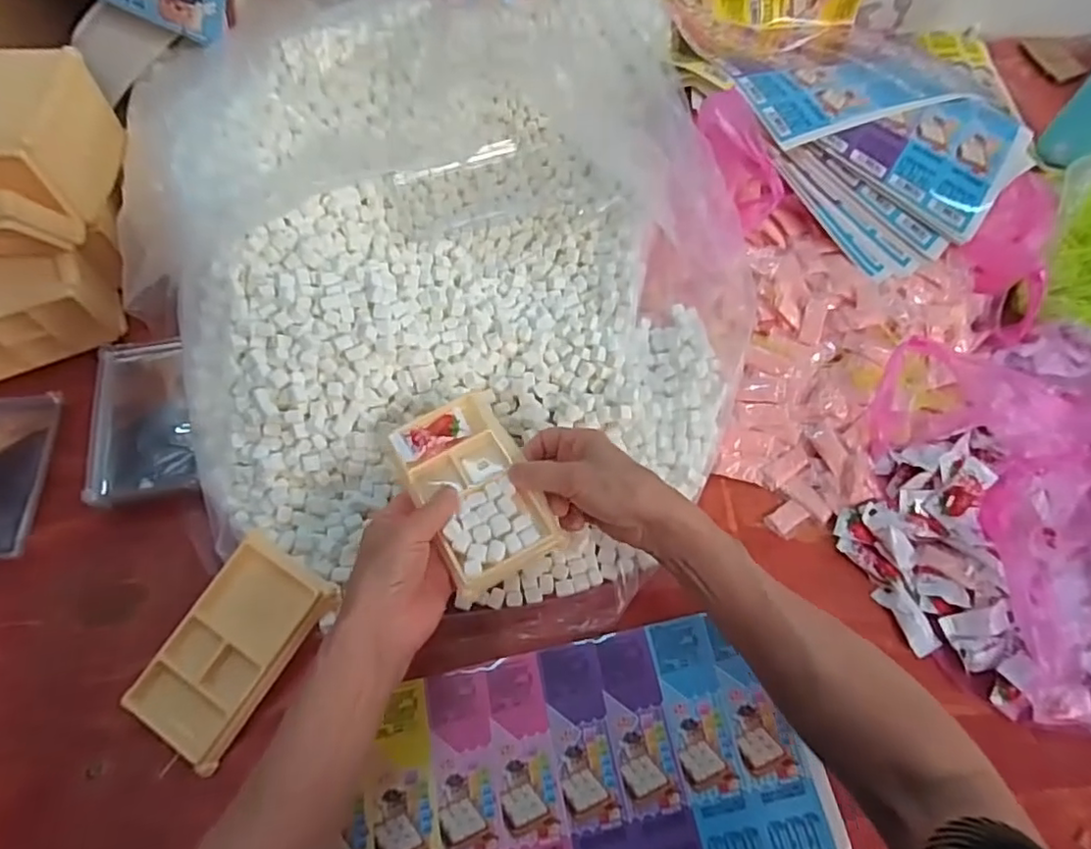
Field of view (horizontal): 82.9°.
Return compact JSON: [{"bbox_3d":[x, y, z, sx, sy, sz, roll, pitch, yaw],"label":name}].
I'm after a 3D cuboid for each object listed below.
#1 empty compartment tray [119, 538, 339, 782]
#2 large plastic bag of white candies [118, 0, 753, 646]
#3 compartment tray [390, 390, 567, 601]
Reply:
[{"bbox_3d":[-0.211,0.151,0.414,0.076,0.014,0.135,32,79,10],"label":"empty compartment tray"},{"bbox_3d":[-0.072,-0.149,0.526,0.465,0.115,0.564,-7,63,-6],"label":"large plastic bag of white candies"},{"bbox_3d":[-0.050,0.042,0.429,0.079,0.012,0.133,-24,69,-12],"label":"compartment tray"}]

